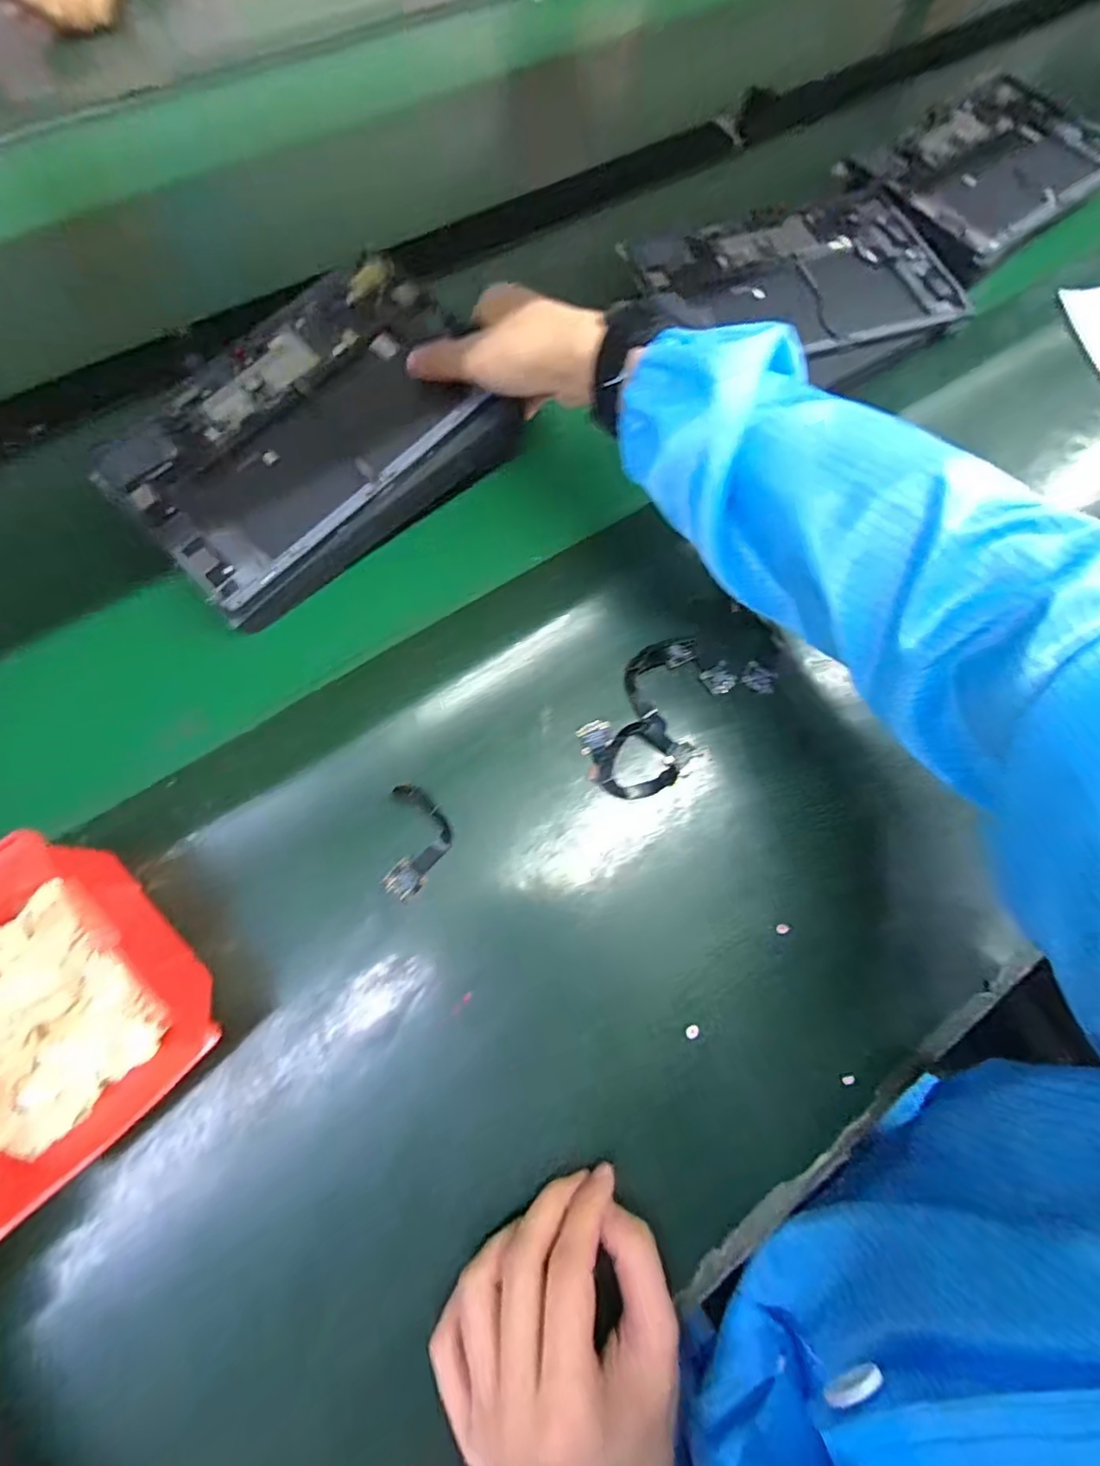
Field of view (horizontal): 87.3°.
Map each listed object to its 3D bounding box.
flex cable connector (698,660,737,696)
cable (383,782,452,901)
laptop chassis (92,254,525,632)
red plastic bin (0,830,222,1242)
[{"bbox_3d":[0.118,-0.038,0.397,0.021,0.009,0.020,-28,75,-12],"label":"flex cable connector"},{"bbox_3d":[-0.077,0.064,0.341,0.034,0.011,0.065,3,71,-2],"label":"cable"},{"bbox_3d":[-0.160,-0.203,0.395,0.190,0.034,0.247,44,77,11],"label":"laptop chassis"},{"bbox_3d":[-0.247,0.132,0.277,0.122,0.070,0.142,-42,85,-11],"label":"red plastic bin"}]

